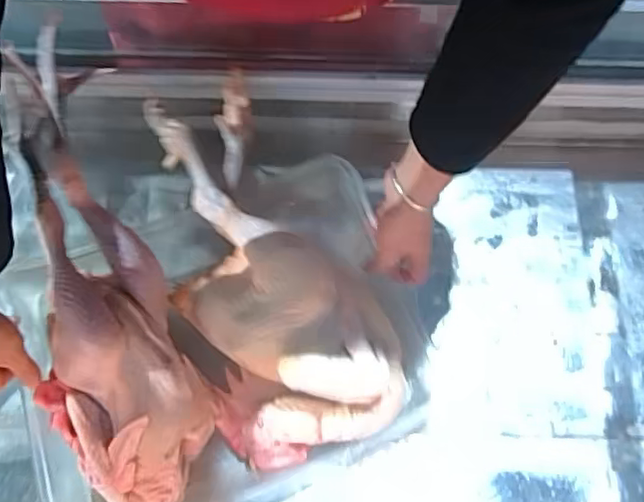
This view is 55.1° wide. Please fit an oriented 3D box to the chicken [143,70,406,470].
[{"bbox_3d":[-0.063,0.018,0.633,0.179,0.116,0.368,-21,69,-8],"label":"chicken"}]

